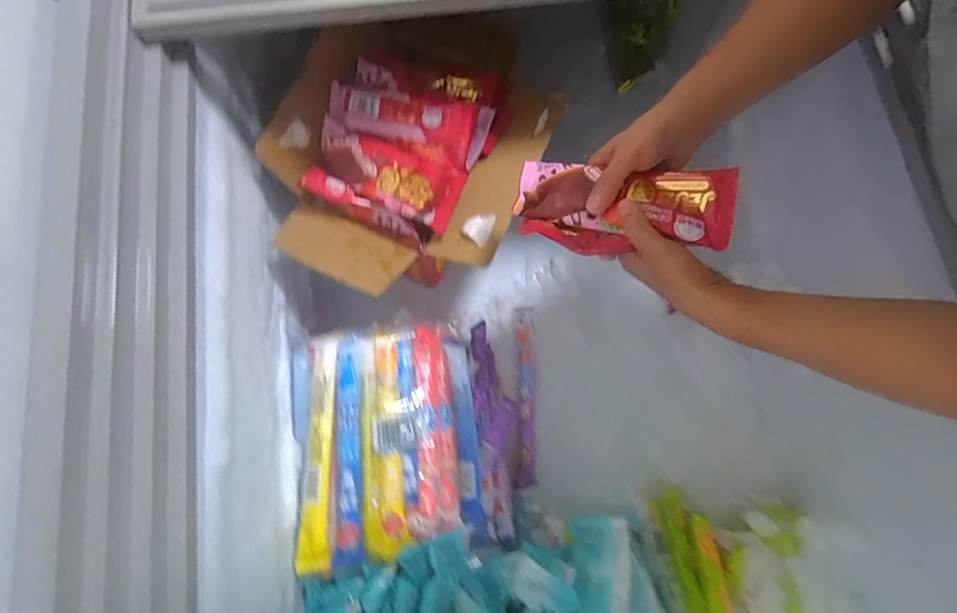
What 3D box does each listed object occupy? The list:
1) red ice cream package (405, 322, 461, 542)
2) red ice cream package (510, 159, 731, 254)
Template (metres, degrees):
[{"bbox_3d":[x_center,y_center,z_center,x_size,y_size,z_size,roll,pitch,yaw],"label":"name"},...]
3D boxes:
[{"bbox_3d":[-0.057,0.141,0.576,0.057,0.045,0.248,-3,77,-1],"label":"red ice cream package"},{"bbox_3d":[0.131,-0.097,0.438,0.190,0.039,0.085,4,76,18],"label":"red ice cream package"}]

